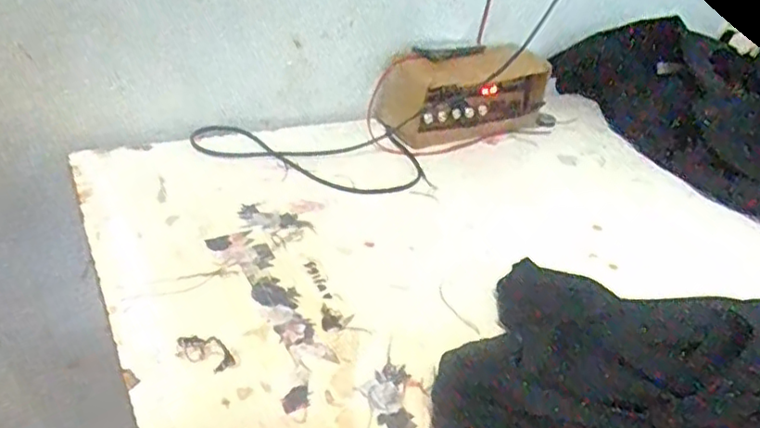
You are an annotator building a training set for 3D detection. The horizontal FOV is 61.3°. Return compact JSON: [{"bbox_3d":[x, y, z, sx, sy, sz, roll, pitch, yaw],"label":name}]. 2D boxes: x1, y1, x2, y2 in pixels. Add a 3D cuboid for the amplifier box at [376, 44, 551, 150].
[{"bbox_3d":[0.095,-0.129,0.708,0.196,0.091,0.056,-13,40,-27],"label":"amplifier box"}]

